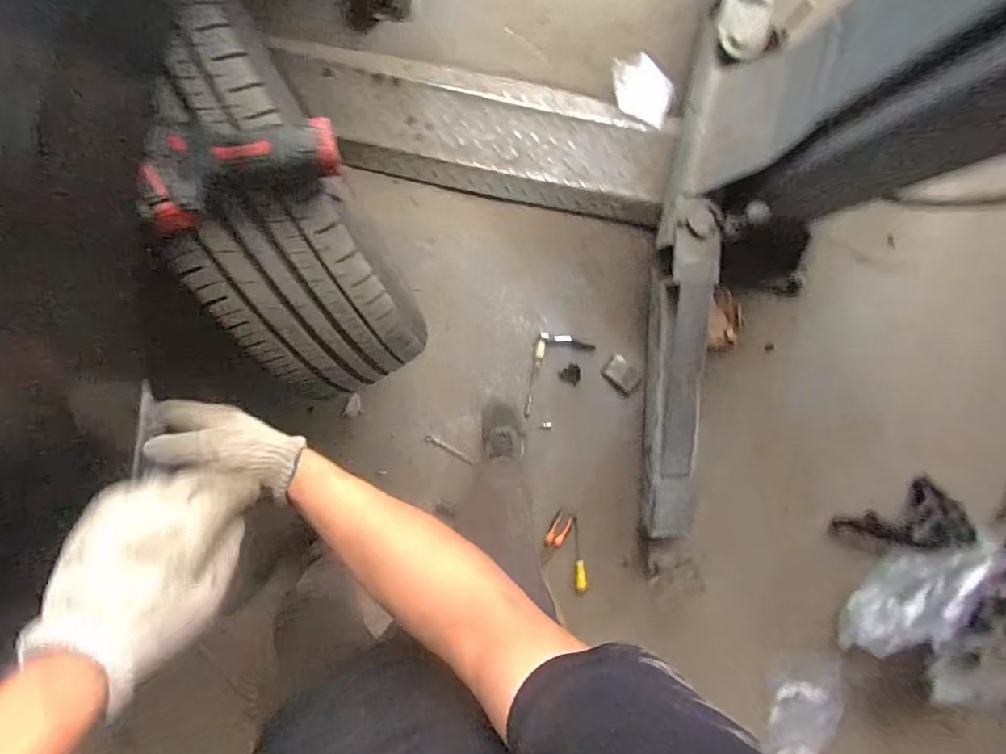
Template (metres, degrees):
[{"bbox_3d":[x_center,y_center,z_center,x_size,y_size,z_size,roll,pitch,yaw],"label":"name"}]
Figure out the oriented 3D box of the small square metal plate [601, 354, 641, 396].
[{"bbox_3d":[0.304,-0.008,1.270,0.099,0.008,0.070,45,115,7],"label":"small square metal plate"}]

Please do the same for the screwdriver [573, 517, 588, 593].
[{"bbox_3d":[0.203,0.477,1.327,0.032,0.024,0.198,-6,97,-2],"label":"screwdriver"}]

